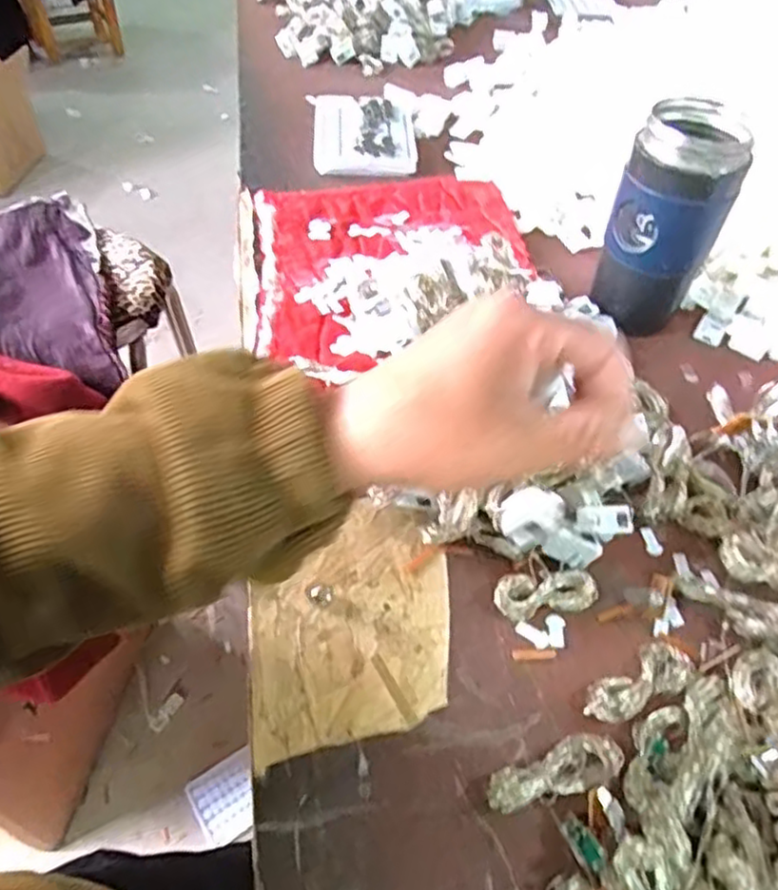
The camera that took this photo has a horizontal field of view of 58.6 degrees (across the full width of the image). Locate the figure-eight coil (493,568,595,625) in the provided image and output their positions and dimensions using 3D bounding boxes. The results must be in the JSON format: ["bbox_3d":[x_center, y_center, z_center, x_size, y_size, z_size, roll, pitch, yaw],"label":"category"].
[{"bbox_3d":[0.082,0.077,0.362,0.051,0.005,0.024,-11,72,-4],"label":"figure-eight coil"}]

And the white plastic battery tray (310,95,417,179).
[{"bbox_3d":[-0.024,-0.306,0.679,0.097,0.011,0.135,-2,50,-4],"label":"white plastic battery tray"}]

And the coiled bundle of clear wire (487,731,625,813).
[{"bbox_3d":[0.072,0.144,0.302,0.061,0.013,0.022,-18,53,-16],"label":"coiled bundle of clear wire"}]

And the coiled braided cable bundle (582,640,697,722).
[{"bbox_3d":[0.121,0.115,0.333,0.058,0.013,0.025,-27,56,-22],"label":"coiled braided cable bundle"}]

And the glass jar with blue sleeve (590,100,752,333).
[{"bbox_3d":[0.190,-0.153,0.476,0.071,0.135,0.063,21,53,15],"label":"glass jar with blue sleeve"}]

